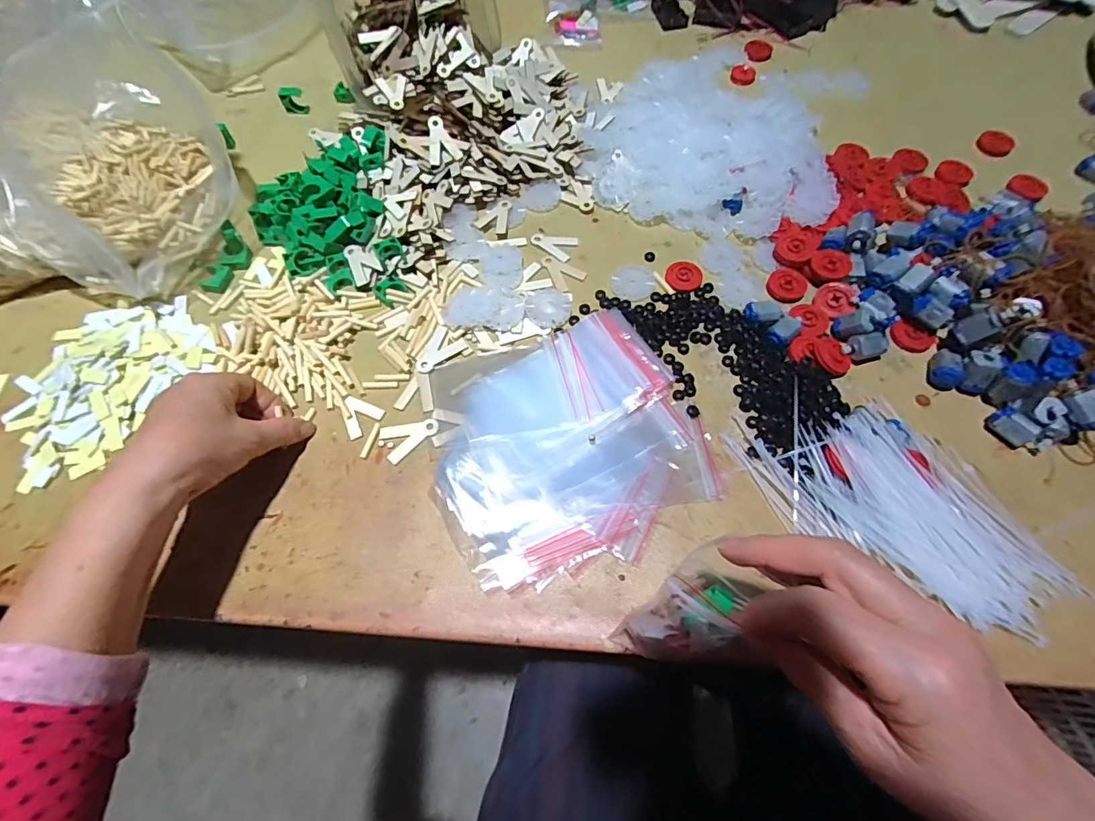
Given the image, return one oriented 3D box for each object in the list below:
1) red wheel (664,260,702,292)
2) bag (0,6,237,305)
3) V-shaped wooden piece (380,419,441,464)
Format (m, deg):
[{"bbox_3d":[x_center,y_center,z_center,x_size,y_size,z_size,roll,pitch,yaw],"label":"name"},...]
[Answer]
[{"bbox_3d":[0.125,-0.122,0.442,0.035,0.004,0.032,-1,64,1],"label":"red wheel"},{"bbox_3d":[-0.438,-0.221,0.441,0.268,0.124,0.244,-3,64,0],"label":"bag"},{"bbox_3d":[-0.106,0.023,0.379,0.045,0.004,0.030,-11,64,-4],"label":"V-shaped wooden piece"}]

